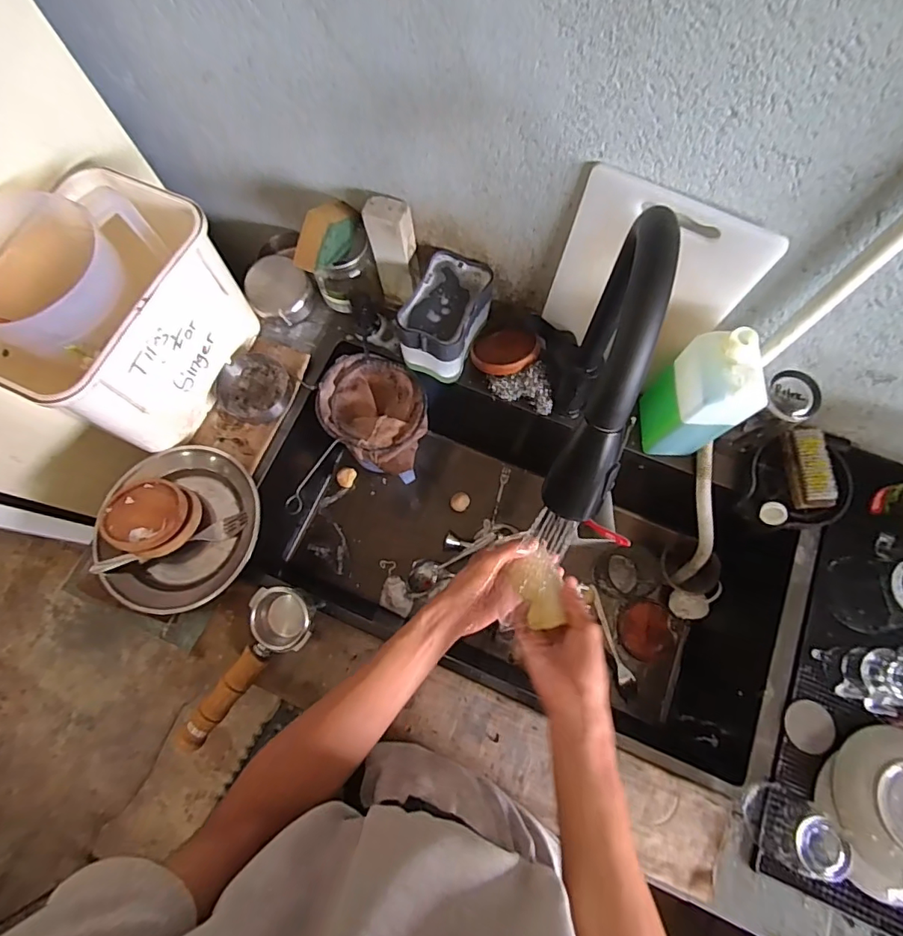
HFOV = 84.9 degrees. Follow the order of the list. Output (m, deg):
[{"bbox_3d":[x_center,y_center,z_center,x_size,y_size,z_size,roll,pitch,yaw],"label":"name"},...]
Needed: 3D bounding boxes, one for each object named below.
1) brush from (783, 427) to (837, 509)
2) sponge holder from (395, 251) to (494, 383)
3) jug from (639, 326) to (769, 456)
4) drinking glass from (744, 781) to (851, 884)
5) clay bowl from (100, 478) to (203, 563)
[{"bbox_3d":[0.464,0.001,0.640,0.043,0.033,0.101,-5,73,-2],"label":"brush"},{"bbox_3d":[-0.009,-0.204,0.689,0.088,0.104,0.142,24,74,7],"label":"sponge holder"},{"bbox_3d":[0.301,-0.084,0.597,0.069,0.194,0.082,0,73,-1],"label":"jug"},{"bbox_3d":[0.369,0.390,0.525,0.073,0.085,0.070,0,73,0],"label":"drinking glass"},{"bbox_3d":[-0.383,0.060,0.624,0.117,0.038,0.098,27,75,7],"label":"clay bowl"}]

